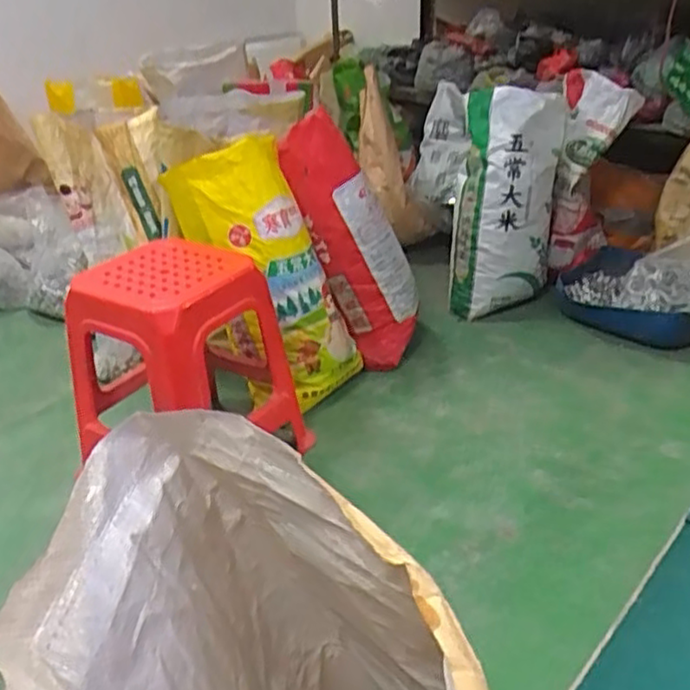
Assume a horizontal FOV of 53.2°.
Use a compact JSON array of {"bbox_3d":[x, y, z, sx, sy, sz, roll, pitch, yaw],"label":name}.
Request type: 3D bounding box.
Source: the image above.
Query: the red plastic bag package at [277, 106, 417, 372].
[{"bbox_3d":[0.033,-0.278,1.844,0.223,0.689,0.167,-27,8,-36],"label":"red plastic bag package"}]

